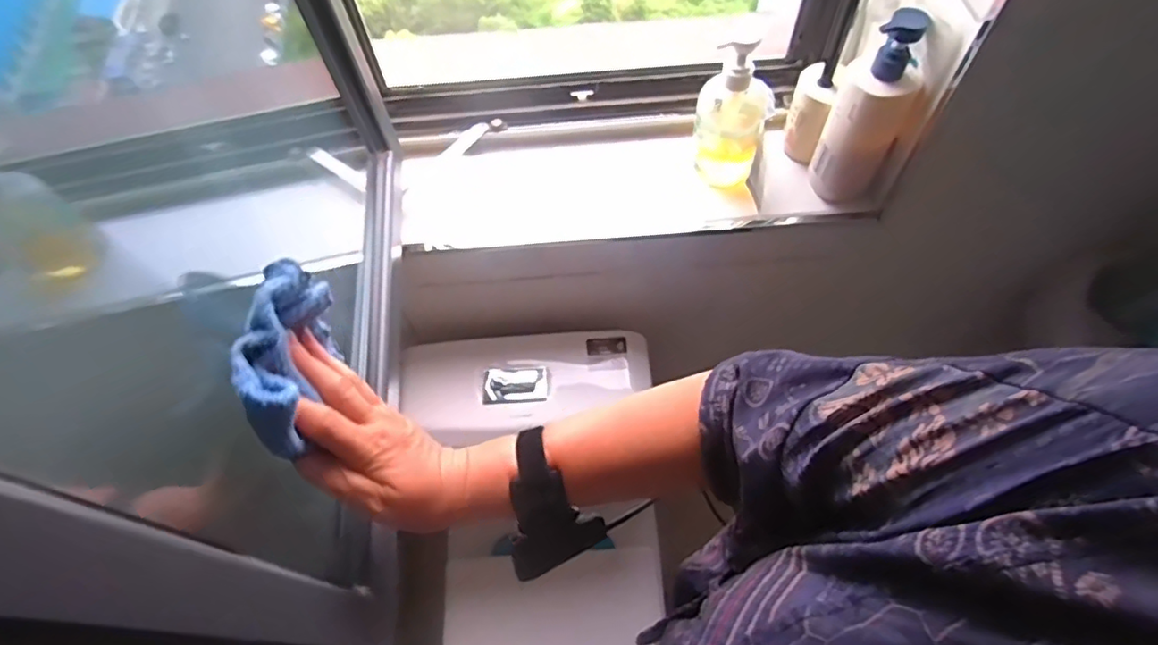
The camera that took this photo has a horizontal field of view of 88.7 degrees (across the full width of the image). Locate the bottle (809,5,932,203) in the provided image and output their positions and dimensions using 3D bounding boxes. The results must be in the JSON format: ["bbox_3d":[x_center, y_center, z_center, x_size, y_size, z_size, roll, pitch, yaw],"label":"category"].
[{"bbox_3d":[0.311,-0.226,0.630,0.078,0.206,0.075,24,63,15],"label":"bottle"}]

